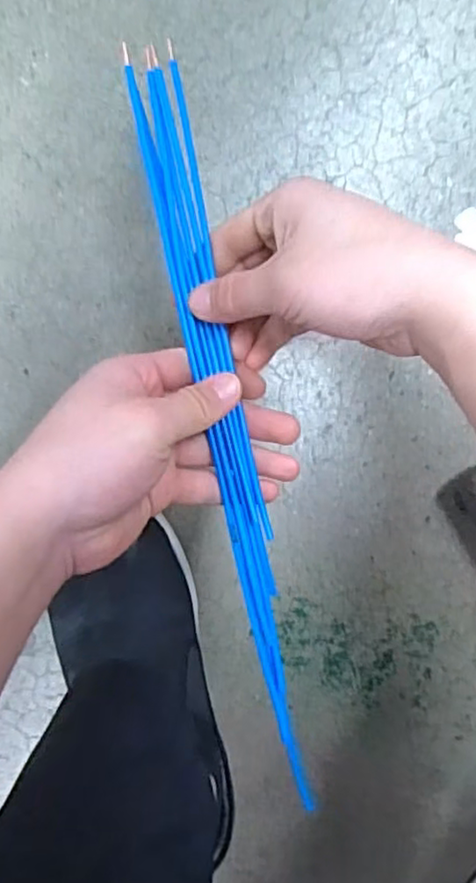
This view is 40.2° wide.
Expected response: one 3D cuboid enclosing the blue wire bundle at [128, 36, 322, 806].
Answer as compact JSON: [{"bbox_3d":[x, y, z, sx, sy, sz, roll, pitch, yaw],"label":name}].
[{"bbox_3d":[-0.005,-0.007,0.353,0.027,0.010,0.409,-11,91,-2],"label":"blue wire bundle"}]

